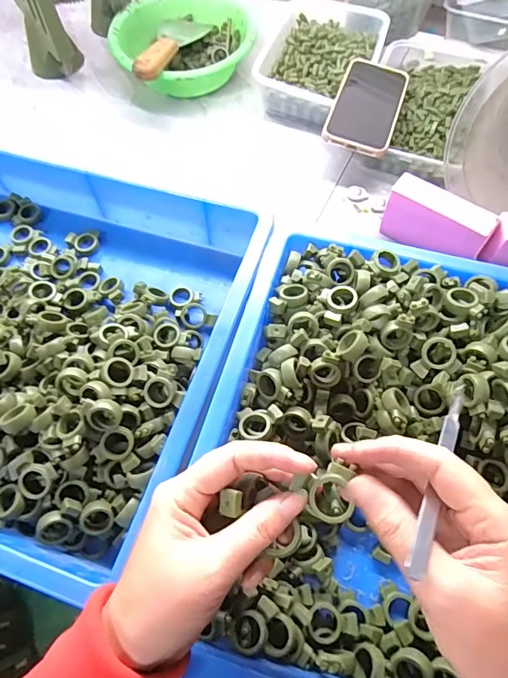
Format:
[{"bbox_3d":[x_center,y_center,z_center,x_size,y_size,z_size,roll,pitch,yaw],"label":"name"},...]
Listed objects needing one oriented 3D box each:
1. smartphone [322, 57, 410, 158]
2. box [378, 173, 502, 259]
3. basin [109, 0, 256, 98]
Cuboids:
[{"bbox_3d":[0.143,-0.295,0.548,0.078,0.018,0.177,18,63,5],"label":"smartphone"},{"bbox_3d":[0.199,-0.127,0.482,0.111,0.058,0.043,37,71,18],"label":"box"},{"bbox_3d":[-0.101,-0.418,0.640,0.189,0.065,0.204,-1,64,2],"label":"basin"}]

